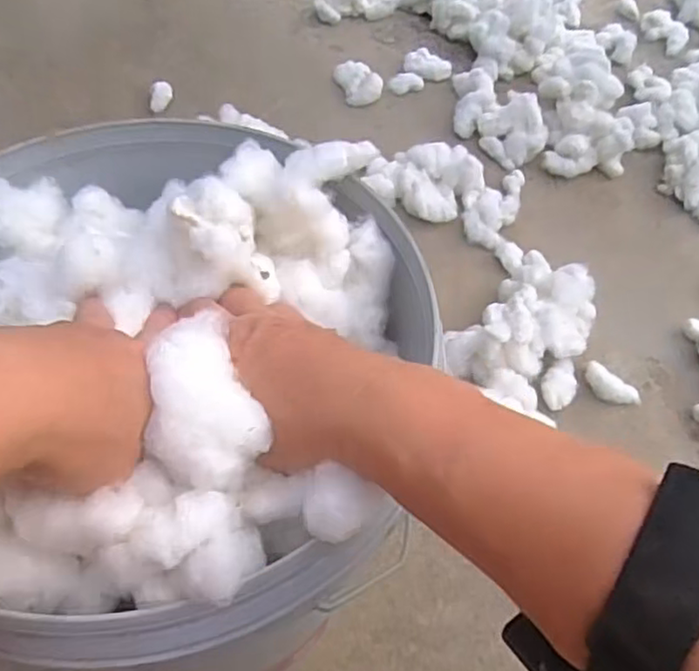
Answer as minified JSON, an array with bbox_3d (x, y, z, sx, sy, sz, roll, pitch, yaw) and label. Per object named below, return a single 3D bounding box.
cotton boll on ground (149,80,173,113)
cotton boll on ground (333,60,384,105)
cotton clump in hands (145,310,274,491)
[{"bbox_3d":[-0.295,-0.374,1.027,0.032,0.025,0.052,1,52,-4],"label":"cotton boll on ground"},{"bbox_3d":[0.014,-0.429,1.099,0.068,0.038,0.108,-16,55,-16],"label":"cotton boll on ground"},{"bbox_3d":[-0.058,0.025,0.269,0.043,0.023,0.070,-2,52,-6],"label":"cotton clump in hands"}]

